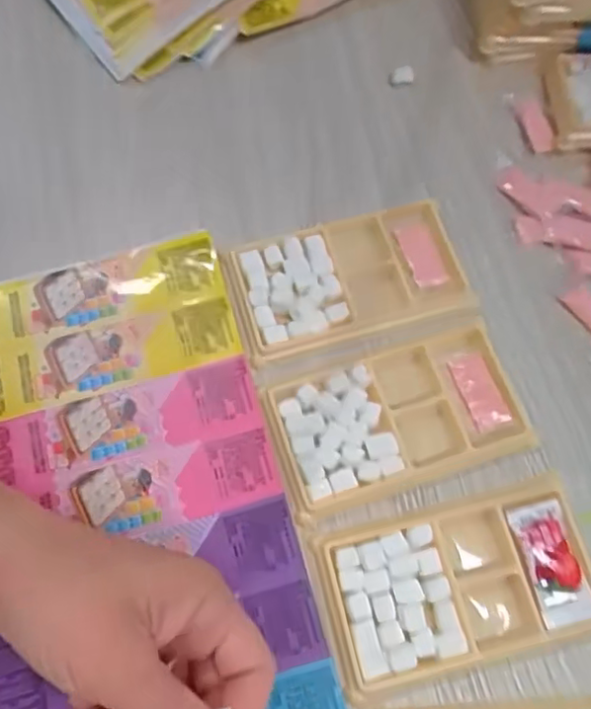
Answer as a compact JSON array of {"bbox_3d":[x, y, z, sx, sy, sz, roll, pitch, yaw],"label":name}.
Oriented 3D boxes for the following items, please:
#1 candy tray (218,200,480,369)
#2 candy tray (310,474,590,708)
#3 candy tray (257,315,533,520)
[{"bbox_3d":[0.032,-0.043,0.363,0.136,0.010,0.077,-15,70,-7],"label":"candy tray"},{"bbox_3d":[0.082,0.114,0.308,0.134,0.009,0.077,-13,70,-6],"label":"candy tray"},{"bbox_3d":[0.056,0.033,0.334,0.135,0.011,0.075,-17,71,-8],"label":"candy tray"}]

